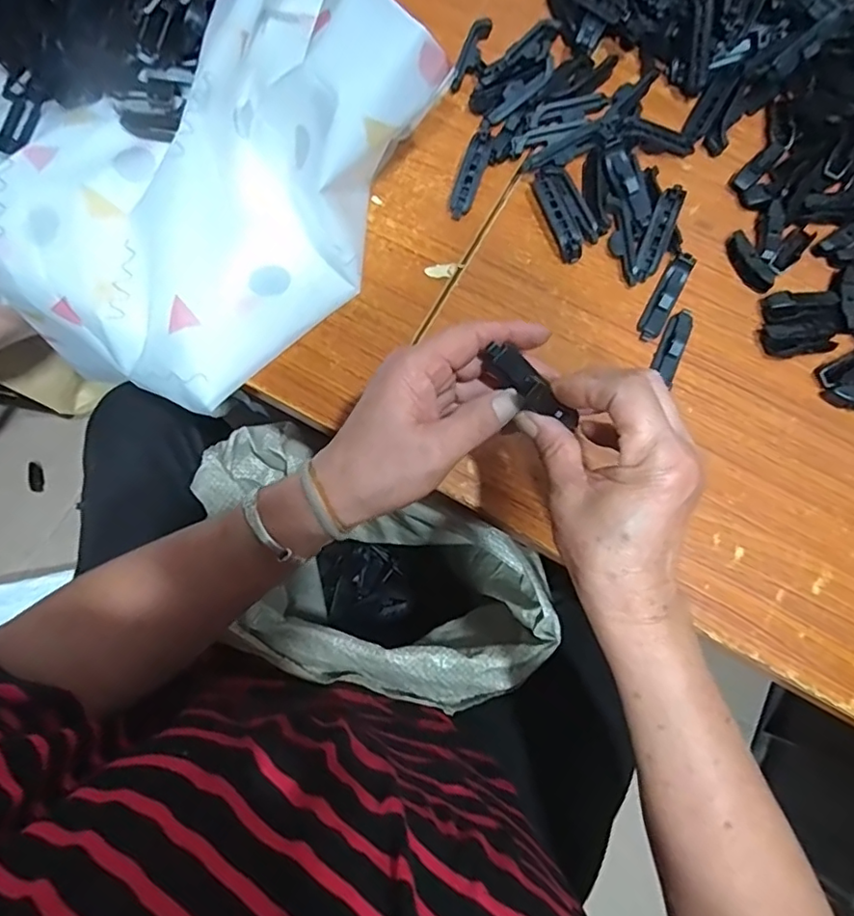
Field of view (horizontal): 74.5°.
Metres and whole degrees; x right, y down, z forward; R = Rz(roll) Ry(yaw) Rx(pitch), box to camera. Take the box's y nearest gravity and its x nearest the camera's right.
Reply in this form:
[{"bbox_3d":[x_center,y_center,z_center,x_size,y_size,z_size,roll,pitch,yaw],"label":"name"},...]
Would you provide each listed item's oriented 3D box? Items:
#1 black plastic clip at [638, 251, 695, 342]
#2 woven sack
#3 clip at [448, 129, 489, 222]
[{"bbox_3d":[0.186,-0.125,0.434,0.019,0.012,0.075,28,78,6],"label":"black plastic clip"},{"bbox_3d":[-0.054,0.138,0.623,0.325,0.337,0.173,27,78,6],"label":"woven sack"},{"bbox_3d":[0.035,-0.230,0.456,0.019,0.009,0.074,19,92,4],"label":"clip"}]

